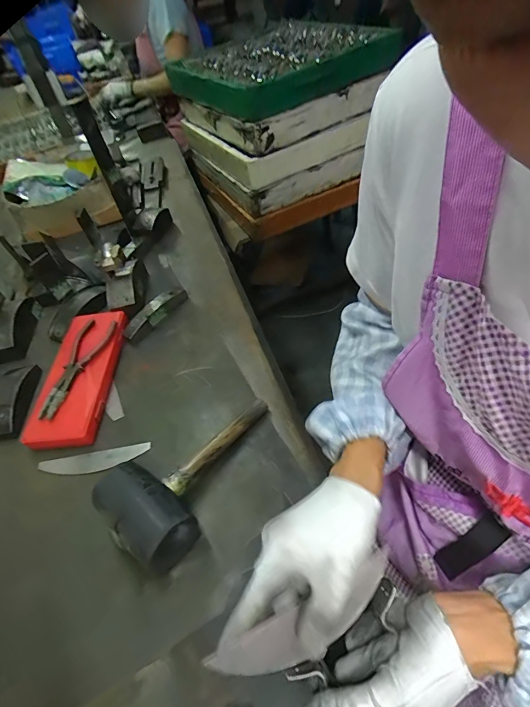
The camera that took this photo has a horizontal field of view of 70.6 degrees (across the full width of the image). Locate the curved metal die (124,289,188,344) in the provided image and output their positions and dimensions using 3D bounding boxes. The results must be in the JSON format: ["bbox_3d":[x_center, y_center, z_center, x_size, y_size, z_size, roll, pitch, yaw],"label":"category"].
[{"bbox_3d":[-0.197,-0.075,0.680,0.025,0.039,0.136,25,59,28],"label":"curved metal die"}]

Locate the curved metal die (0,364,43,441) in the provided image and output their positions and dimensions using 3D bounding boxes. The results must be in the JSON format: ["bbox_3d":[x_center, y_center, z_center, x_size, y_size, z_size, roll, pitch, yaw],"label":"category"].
[{"bbox_3d":[-0.404,0.072,0.592,0.073,0.031,0.129,-16,49,-2],"label":"curved metal die"}]

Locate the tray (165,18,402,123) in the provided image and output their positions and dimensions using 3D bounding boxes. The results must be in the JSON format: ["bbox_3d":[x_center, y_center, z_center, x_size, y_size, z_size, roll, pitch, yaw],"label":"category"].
[{"bbox_3d":[0.013,-0.982,1.255,0.605,0.113,0.641,-34,52,-17],"label":"tray"}]

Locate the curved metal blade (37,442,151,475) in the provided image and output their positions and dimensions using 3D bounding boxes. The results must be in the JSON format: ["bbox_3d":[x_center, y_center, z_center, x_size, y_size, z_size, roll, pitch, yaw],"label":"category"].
[{"bbox_3d":[-0.232,0.146,0.511,0.146,0.009,0.030,-9,53,0],"label":"curved metal blade"}]

